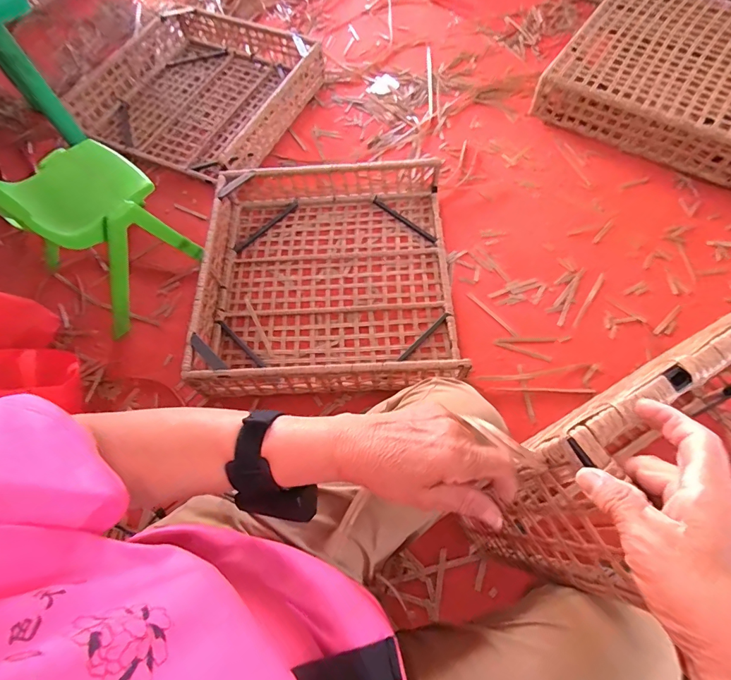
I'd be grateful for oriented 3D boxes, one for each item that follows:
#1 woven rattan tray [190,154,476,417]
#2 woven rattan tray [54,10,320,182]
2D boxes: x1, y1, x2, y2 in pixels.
[{"bbox_3d":[-0.094,-0.195,1.048,0.652,0.132,0.671,-5,67,-1],"label":"woven rattan tray"},{"bbox_3d":[-0.523,-0.852,1.335,0.562,0.161,0.681,24,69,11],"label":"woven rattan tray"}]

